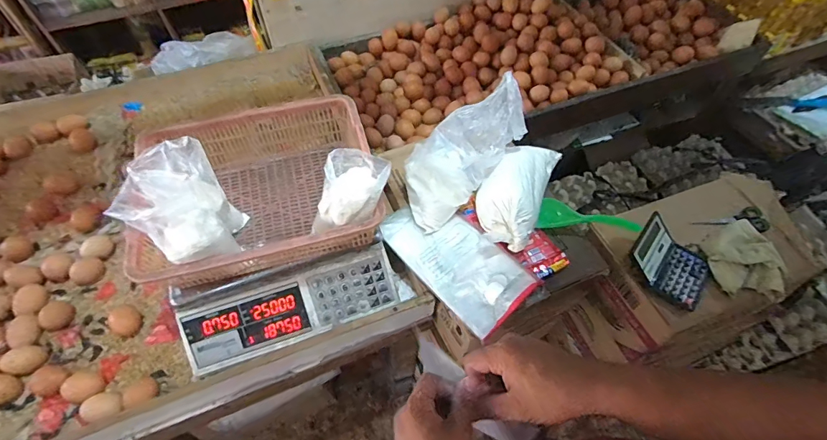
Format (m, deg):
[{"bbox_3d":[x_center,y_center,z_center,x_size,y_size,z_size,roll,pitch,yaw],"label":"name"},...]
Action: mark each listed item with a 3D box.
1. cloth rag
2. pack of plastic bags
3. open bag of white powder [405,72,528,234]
[{"bbox_3d":[0.656,0.078,0.836,0.128,0.027,0.173,-11,56,11],"label":"cloth rag"},{"bbox_3d":[0.062,0.054,0.674,0.126,0.038,0.256,-37,65,-23],"label":"pack of plastic bags"},{"bbox_3d":[0.080,-0.109,0.687,0.104,0.089,0.270,48,110,25],"label":"open bag of white powder"}]

